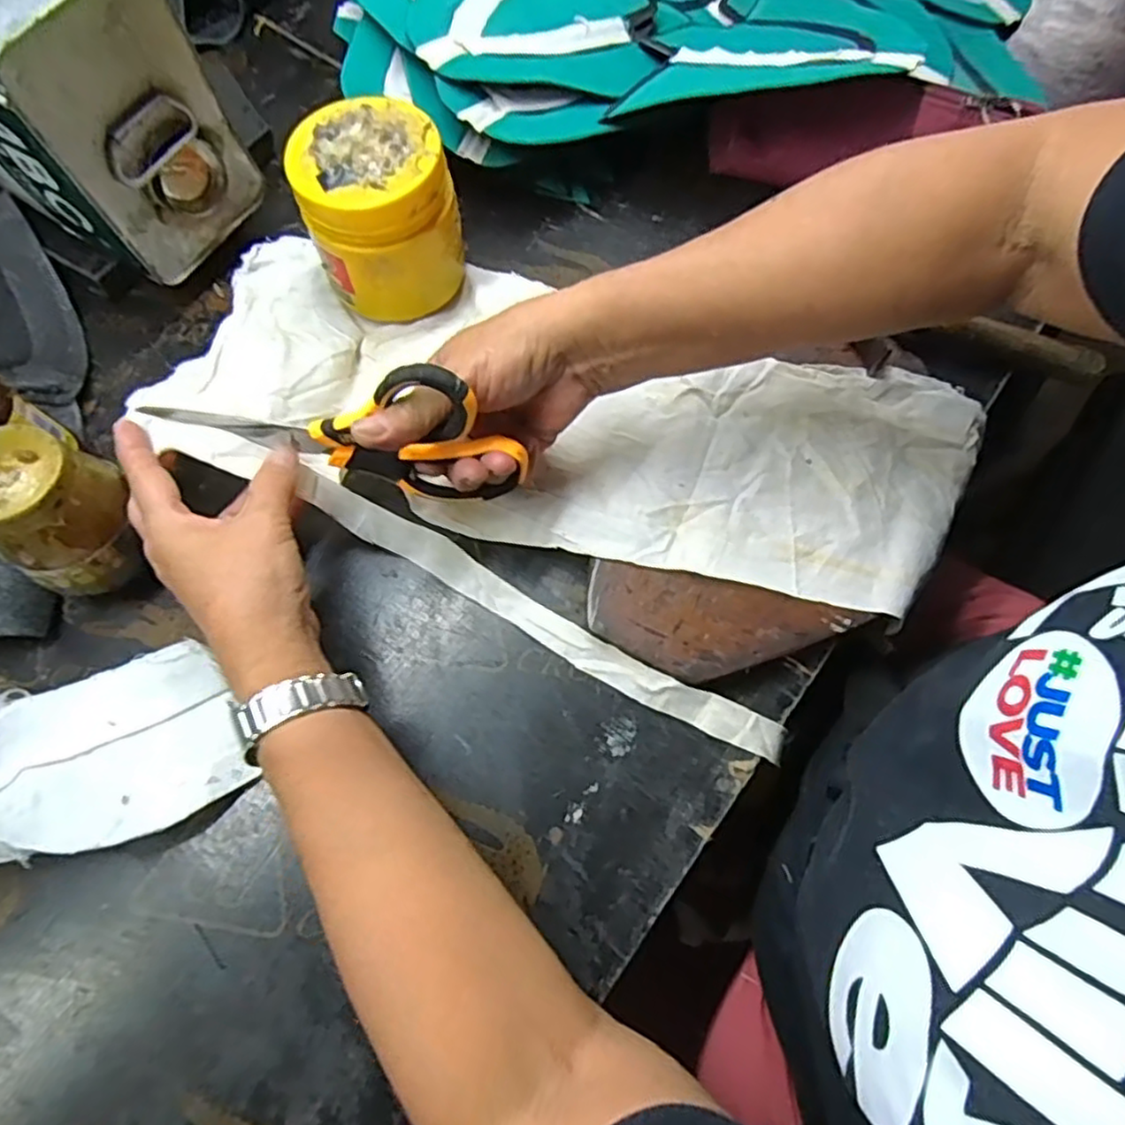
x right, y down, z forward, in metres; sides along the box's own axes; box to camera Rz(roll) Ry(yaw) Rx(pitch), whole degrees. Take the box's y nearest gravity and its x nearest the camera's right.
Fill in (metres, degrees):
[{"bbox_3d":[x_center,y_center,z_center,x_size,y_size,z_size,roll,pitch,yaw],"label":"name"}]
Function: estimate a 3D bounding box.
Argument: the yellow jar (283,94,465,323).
[{"bbox_3d":[-0.115,-0.223,0.448,0.091,0.102,0.088,0,68,-1],"label":"yellow jar"}]

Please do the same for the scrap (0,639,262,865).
[{"bbox_3d":[-0.268,0.096,0.342,0.201,0.054,0.098,-9,68,-5],"label":"scrap"}]

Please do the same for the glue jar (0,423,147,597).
[{"bbox_3d":[-0.263,-0.022,0.370,0.061,0.095,0.066,0,68,0],"label":"glue jar"}]

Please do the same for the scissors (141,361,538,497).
[{"bbox_3d":[-0.117,-0.069,0.356,0.196,0.082,0.023,7,68,7],"label":"scissors"}]

